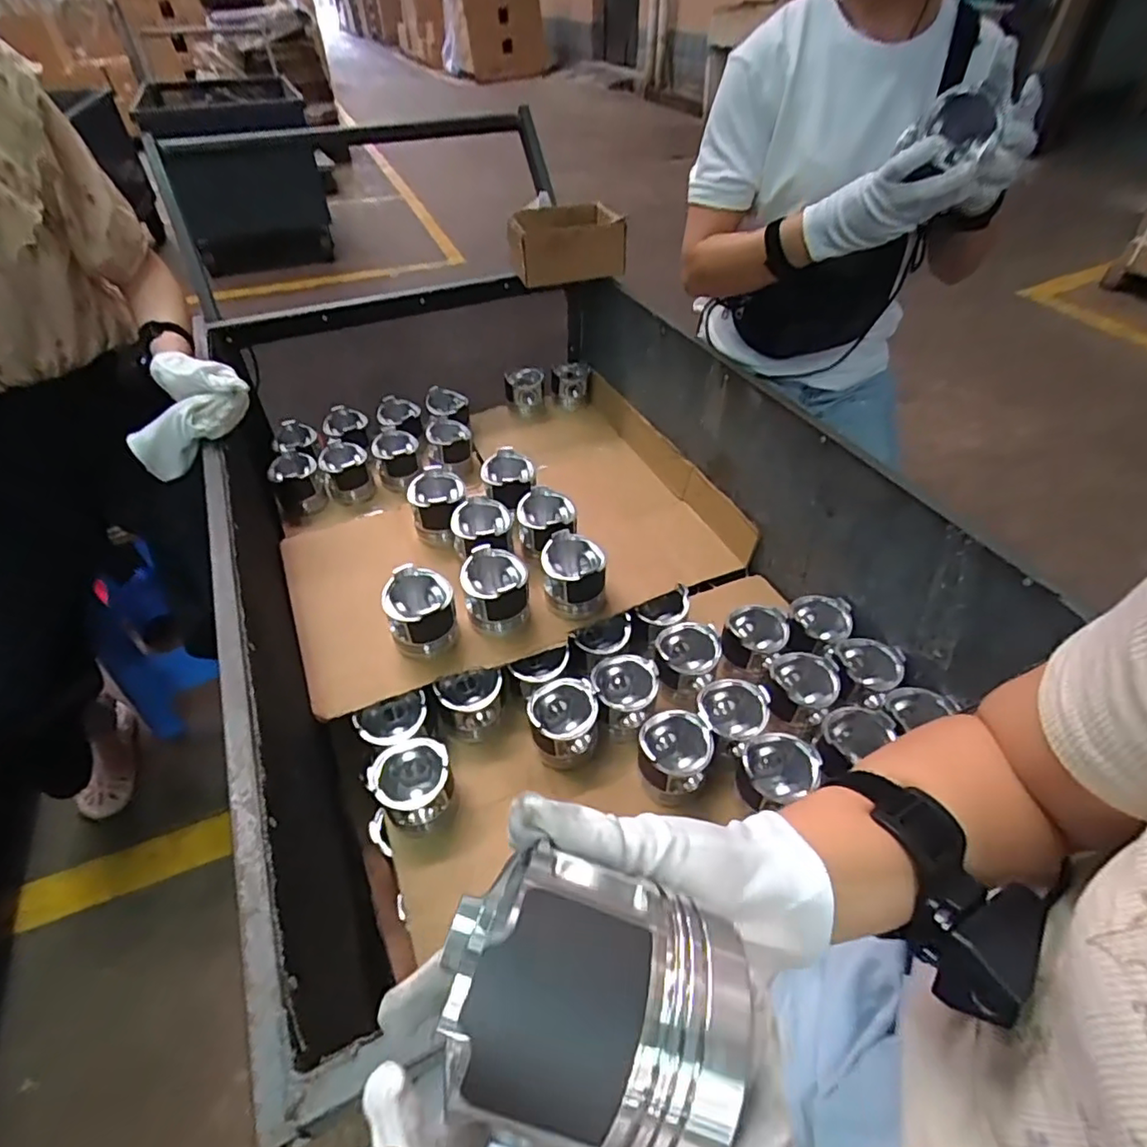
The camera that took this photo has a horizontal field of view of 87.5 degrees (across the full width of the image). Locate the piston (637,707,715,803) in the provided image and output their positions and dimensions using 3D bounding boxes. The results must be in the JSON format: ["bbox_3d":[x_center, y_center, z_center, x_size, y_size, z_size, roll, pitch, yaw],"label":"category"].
[{"bbox_3d":[0.116,0.211,0.697,0.078,0.069,0.083,-1,45,1],"label":"piston"}]

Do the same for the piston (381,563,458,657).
[{"bbox_3d":[-0.191,0.050,0.743,0.092,0.093,0.097,-9,46,-8],"label":"piston"}]

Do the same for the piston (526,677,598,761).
[{"bbox_3d":[-0.013,0.179,0.737,0.081,0.069,0.079,-5,45,-4],"label":"piston"}]

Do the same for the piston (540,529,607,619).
[{"bbox_3d":[0.000,0.004,0.787,0.082,0.080,0.082,-5,45,-3],"label":"piston"}]

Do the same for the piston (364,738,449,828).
[{"bbox_3d":[-0.177,0.238,0.676,0.082,0.070,0.086,-1,45,1],"label":"piston"}]

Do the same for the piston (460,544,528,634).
[{"bbox_3d":[-0.100,0.024,0.773,0.083,0.081,0.095,-3,45,-2],"label":"piston"}]

